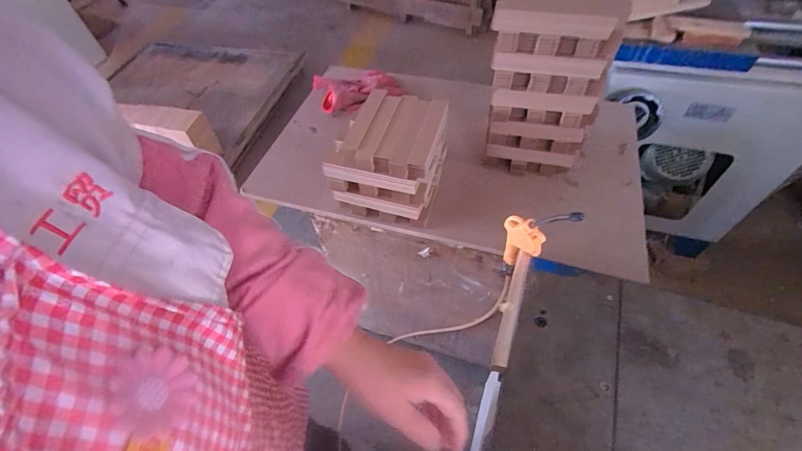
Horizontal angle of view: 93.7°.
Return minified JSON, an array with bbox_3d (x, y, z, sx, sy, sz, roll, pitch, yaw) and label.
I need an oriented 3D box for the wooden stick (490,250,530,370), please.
[{"bbox_3d":[0.143,0.104,0.484,0.018,0.016,0.168,15,56,15],"label":"wooden stick"}]

